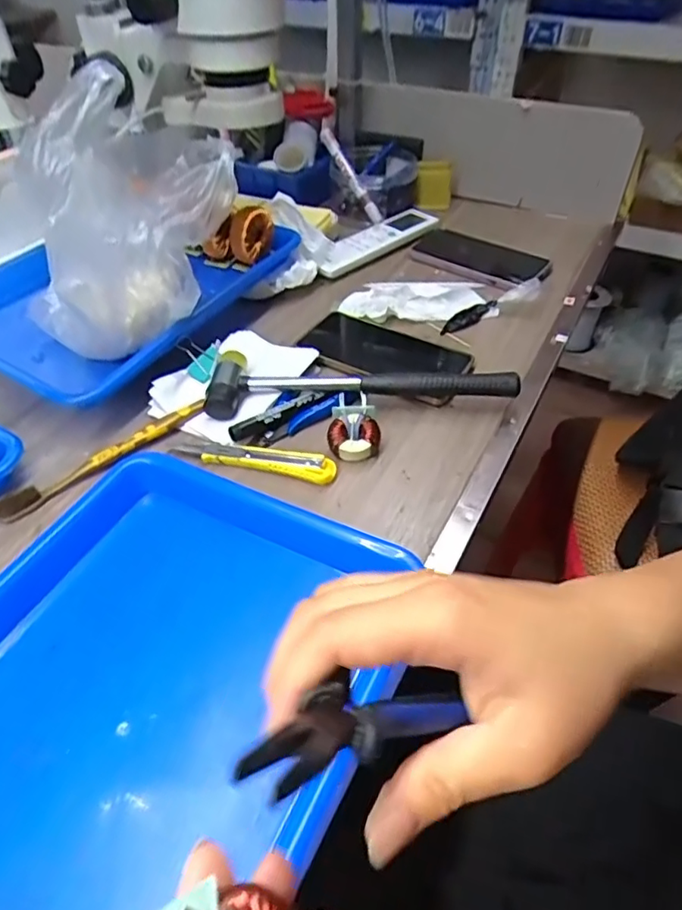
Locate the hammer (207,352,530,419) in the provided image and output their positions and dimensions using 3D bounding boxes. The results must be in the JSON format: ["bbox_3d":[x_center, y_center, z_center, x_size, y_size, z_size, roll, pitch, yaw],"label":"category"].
[{"bbox_3d":[0.017,-0.068,0.509,0.266,0.036,0.069,-1,45,0],"label":"hammer"}]

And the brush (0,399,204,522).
[{"bbox_3d":[-0.193,0.001,0.469,0.178,0.024,0.016,-31,53,-27],"label":"brush"}]

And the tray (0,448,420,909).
[{"bbox_3d":[-0.128,0.145,0.319,0.260,0.042,0.333,20,47,17],"label":"tray"}]

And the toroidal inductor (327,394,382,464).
[{"bbox_3d":[0.012,-0.022,0.475,0.042,0.019,0.051,5,65,4],"label":"toroidal inductor"}]

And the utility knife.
[{"bbox_3d":[-0.070,0.001,0.467,0.135,0.012,0.023,10,46,10],"label":"utility knife"}]

